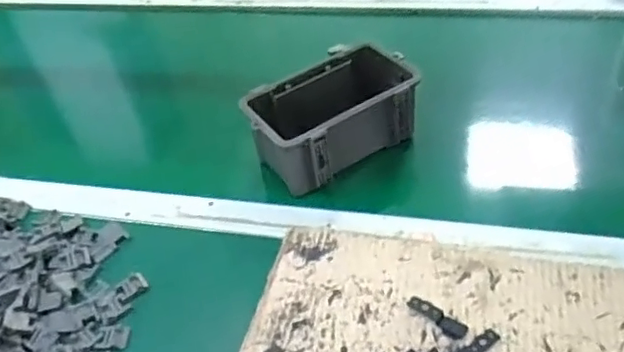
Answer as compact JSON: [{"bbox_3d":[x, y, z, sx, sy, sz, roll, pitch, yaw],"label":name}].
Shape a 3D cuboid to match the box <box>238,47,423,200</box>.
[{"bbox_3d":[0.021,-0.063,0.627,0.173,0.079,0.107,-30,47,-20],"label":"box"}]

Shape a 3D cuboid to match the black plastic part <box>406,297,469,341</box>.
[{"bbox_3d":[0.101,0.114,0.476,0.052,0.005,0.016,27,54,32],"label":"black plastic part"}]

